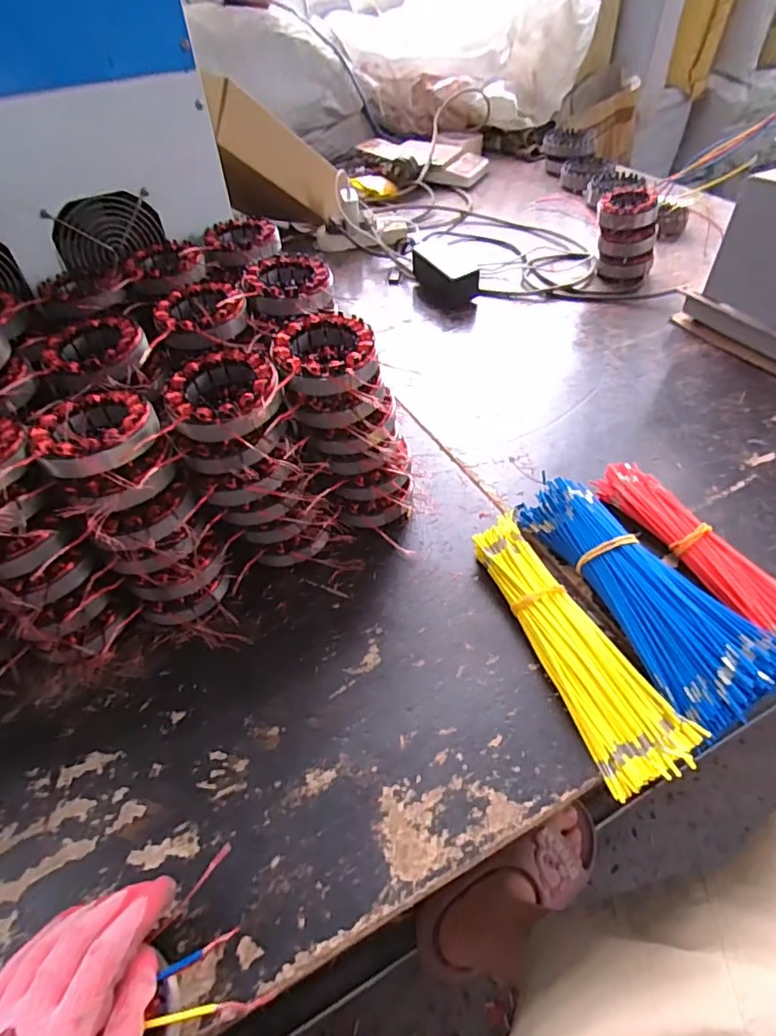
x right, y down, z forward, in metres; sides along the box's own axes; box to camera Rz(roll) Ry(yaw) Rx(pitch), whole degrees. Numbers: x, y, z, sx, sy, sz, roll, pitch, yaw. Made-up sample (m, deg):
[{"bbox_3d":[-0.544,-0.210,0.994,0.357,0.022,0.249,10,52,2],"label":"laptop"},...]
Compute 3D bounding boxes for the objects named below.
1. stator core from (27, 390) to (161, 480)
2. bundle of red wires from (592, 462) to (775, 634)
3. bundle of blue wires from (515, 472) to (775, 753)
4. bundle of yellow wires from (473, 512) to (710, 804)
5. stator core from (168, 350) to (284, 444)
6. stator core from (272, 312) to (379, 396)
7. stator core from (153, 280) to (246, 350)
[{"bbox_3d":[-0.218,-0.069,0.410,0.083,0.027,0.095,-14,48,-10],"label":"stator core"},{"bbox_3d":[0.287,0.029,0.494,0.048,0.032,0.242,-21,50,-16],"label":"bundle of red wires"},{"bbox_3d":[0.222,0.056,0.472,0.098,0.046,0.245,-18,49,-13],"label":"bundle of blue wires"},{"bbox_3d":[0.150,0.095,0.455,0.070,0.032,0.244,-16,48,-11],"label":"bundle of yellow wires"},{"bbox_3d":[-0.130,-0.091,0.436,0.089,0.041,0.096,-21,49,-16],"label":"stator core"},{"bbox_3d":[-0.052,-0.132,0.459,0.085,0.035,0.097,1,47,5],"label":"stator core"},{"bbox_3d":[-0.178,-0.195,0.529,0.079,0.033,0.084,-22,49,-16],"label":"stator core"}]

